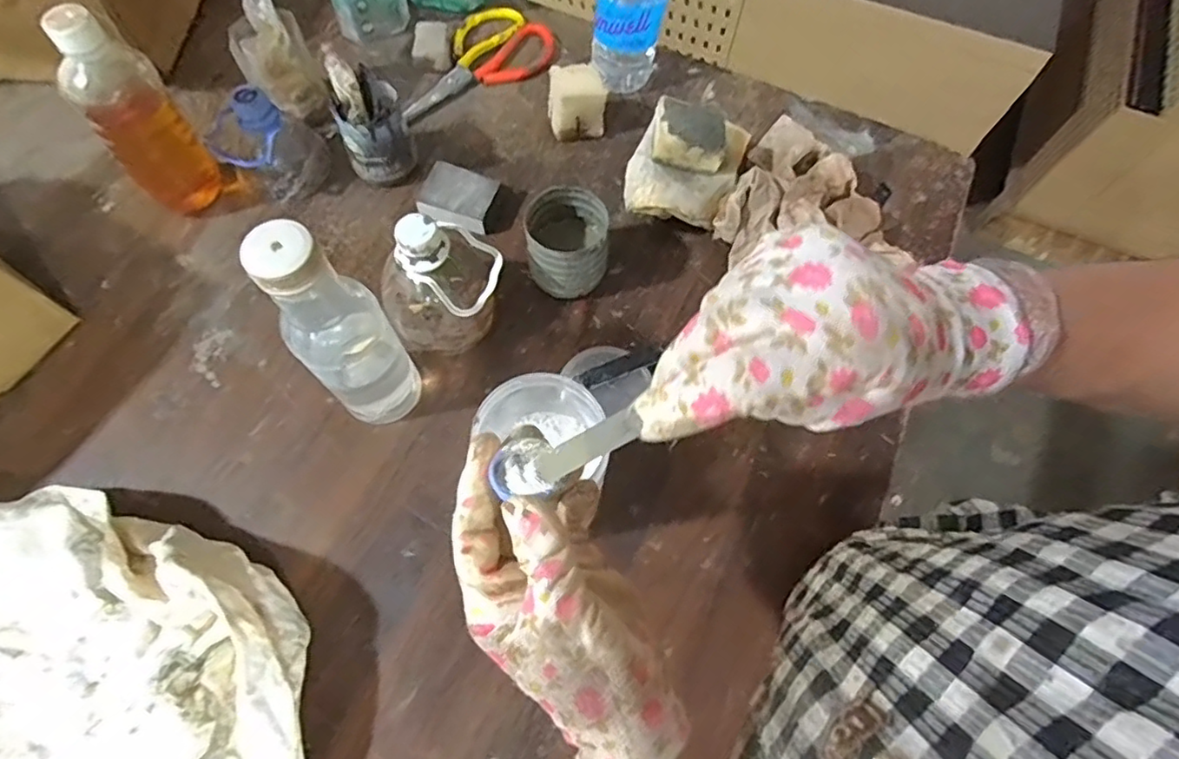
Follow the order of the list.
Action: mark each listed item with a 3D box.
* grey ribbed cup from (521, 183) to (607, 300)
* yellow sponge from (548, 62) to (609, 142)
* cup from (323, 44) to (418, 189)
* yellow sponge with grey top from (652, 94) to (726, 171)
[{"bbox_3d":[-0.020,-0.121,0.547,0.070,0.079,0.075,1,68,-2],"label":"grey ribbed cup"},{"bbox_3d":[-0.013,-0.284,0.625,0.057,0.064,0.044,-1,68,-3],"label":"yellow sponge"},{"bbox_3d":[-0.207,-0.242,0.580,0.062,0.099,0.071,-20,70,-10],"label":"cup"},{"bbox_3d":[0.090,-0.219,0.540,0.064,0.045,0.044,8,67,2],"label":"yellow sponge with grey top"}]

